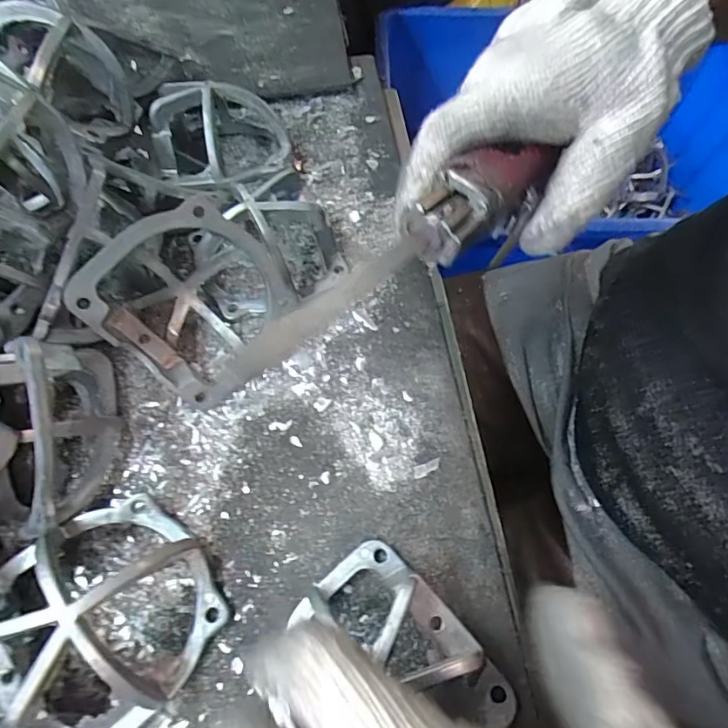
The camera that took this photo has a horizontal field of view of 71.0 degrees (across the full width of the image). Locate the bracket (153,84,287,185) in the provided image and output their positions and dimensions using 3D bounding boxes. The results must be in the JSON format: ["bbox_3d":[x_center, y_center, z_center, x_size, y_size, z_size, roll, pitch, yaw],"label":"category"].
[{"bbox_3d":[-0.081,-0.129,0.289,0.076,0.036,0.046,-15,64,-6],"label":"bracket"}]

